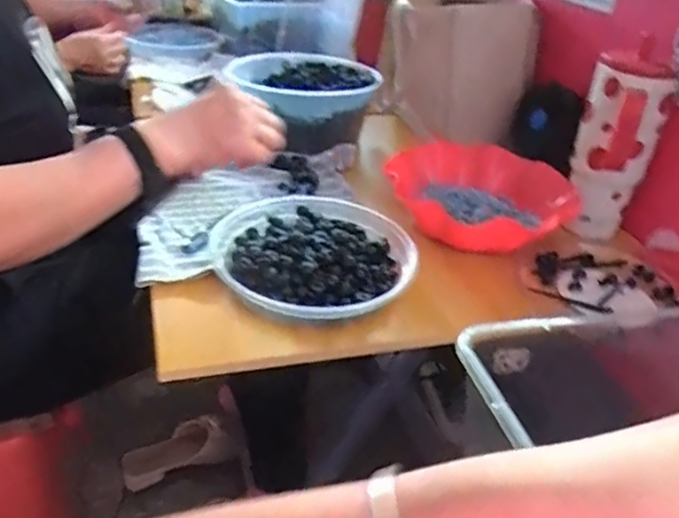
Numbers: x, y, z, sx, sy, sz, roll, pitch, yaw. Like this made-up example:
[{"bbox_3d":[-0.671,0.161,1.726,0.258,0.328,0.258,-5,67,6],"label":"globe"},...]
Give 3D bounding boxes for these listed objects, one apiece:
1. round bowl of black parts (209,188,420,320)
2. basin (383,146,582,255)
[{"bbox_3d":[-0.027,-0.007,0.633,0.192,0.045,0.207,4,32,-2],"label":"round bowl of black parts"},{"bbox_3d":[0.180,-0.078,0.792,0.224,0.057,0.224,4,32,-2],"label":"basin"}]

